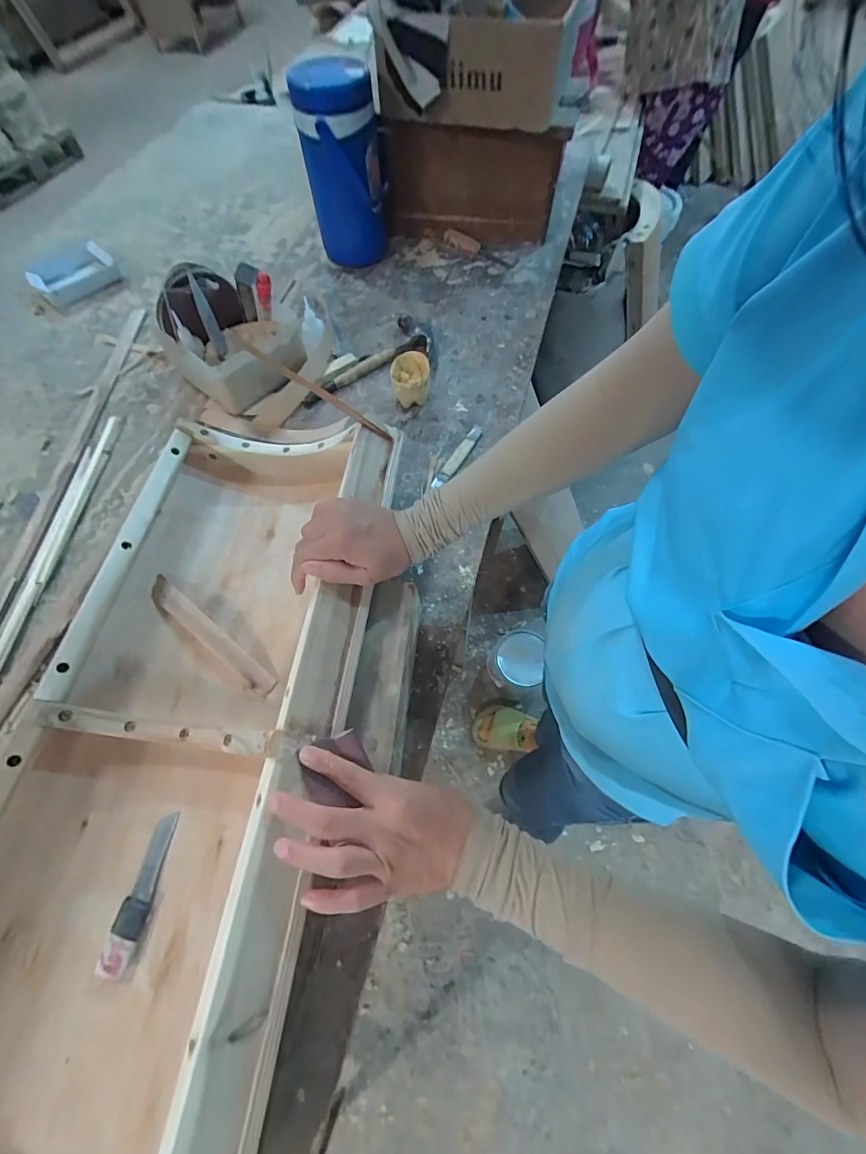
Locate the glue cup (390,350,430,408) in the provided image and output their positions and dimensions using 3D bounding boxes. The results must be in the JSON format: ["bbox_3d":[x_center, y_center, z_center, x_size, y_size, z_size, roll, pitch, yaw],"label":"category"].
[{"bbox_3d":[-0.032,-0.286,0.630,0.053,0.056,0.056,-1,63,2],"label":"glue cup"}]

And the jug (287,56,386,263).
[{"bbox_3d":[-0.143,-0.656,0.714,0.126,0.239,0.110,-11,63,-4],"label":"jug"}]

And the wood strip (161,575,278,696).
[{"bbox_3d":[-0.234,0.067,0.469,0.181,0.018,0.023,34,69,17],"label":"wood strip"}]

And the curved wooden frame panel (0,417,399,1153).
[{"bbox_3d":[-0.232,0.127,0.394,0.329,0.108,0.726,2,63,3],"label":"curved wooden frame panel"}]

